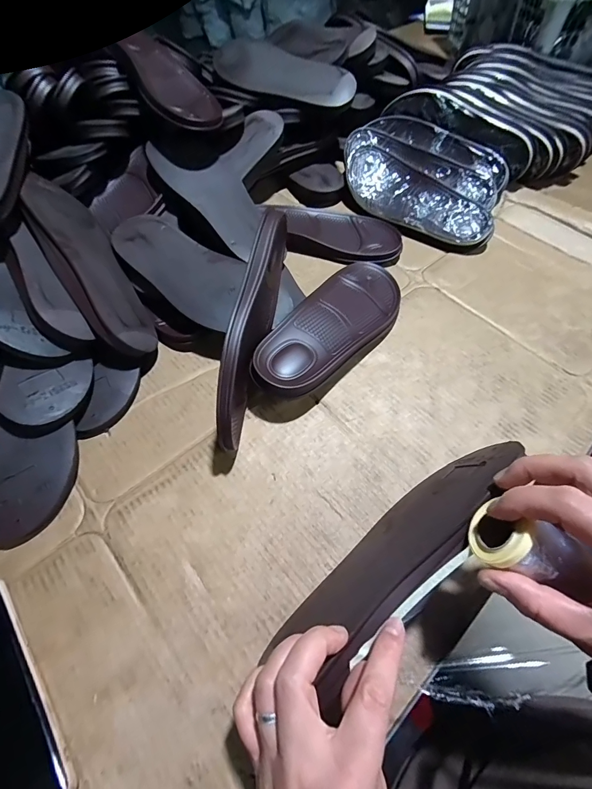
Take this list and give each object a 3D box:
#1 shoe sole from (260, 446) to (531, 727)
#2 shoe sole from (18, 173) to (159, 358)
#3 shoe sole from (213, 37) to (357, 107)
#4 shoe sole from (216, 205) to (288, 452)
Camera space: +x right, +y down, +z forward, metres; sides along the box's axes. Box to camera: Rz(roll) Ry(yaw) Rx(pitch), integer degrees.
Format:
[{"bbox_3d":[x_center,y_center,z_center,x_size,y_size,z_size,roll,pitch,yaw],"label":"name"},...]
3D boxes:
[{"bbox_3d":[0.080,0.113,0.274,0.213,0.103,0.020,-43,95,-15],"label":"shoe sole"},{"bbox_3d":[-0.237,-0.148,0.420,0.025,0.087,0.241,-36,86,21],"label":"shoe sole"},{"bbox_3d":[-0.028,-0.519,0.590,0.248,0.022,0.093,29,81,12],"label":"shoe sole"},{"bbox_3d":[-0.043,-0.067,0.367,0.022,0.113,0.244,9,58,8],"label":"shoe sole"}]

